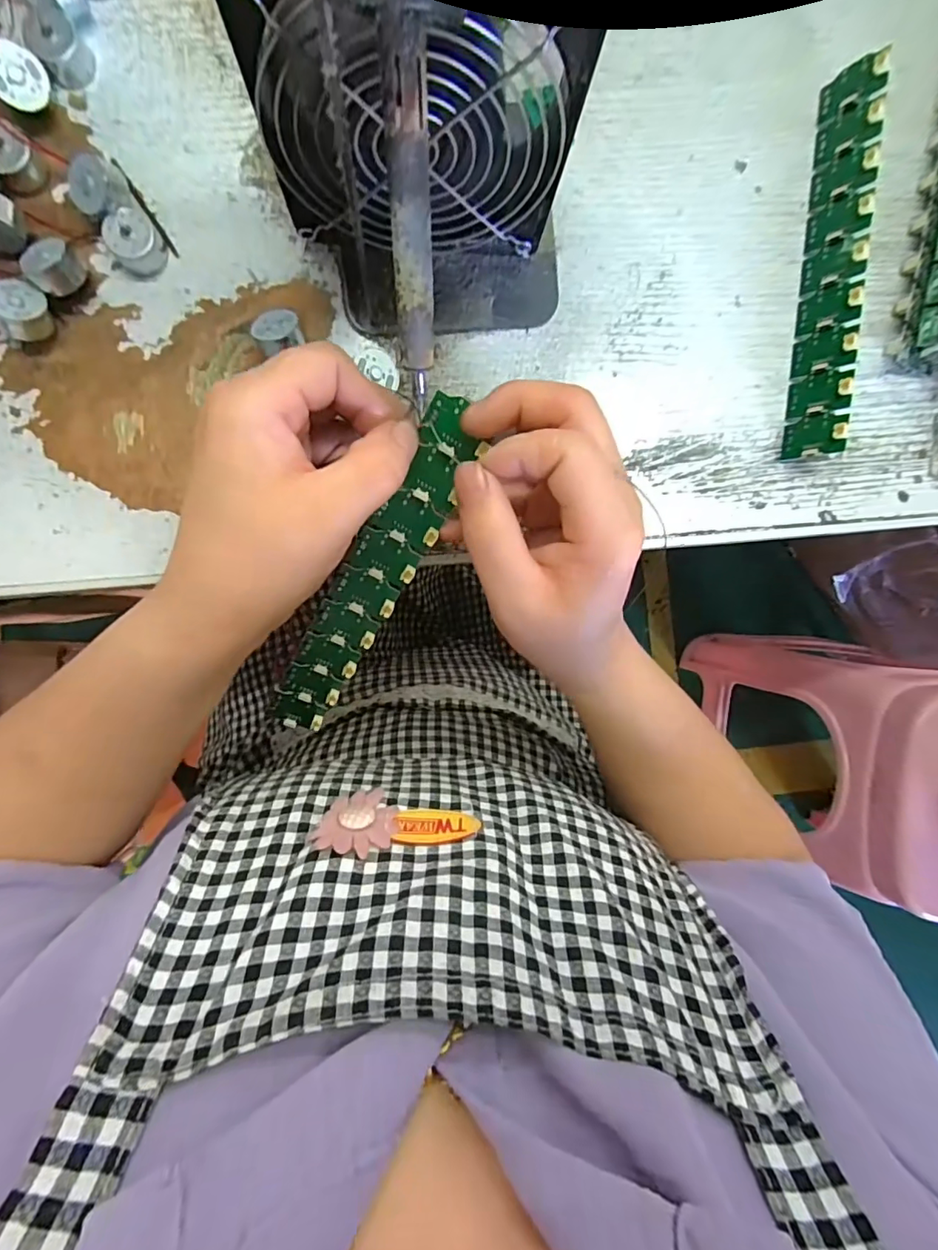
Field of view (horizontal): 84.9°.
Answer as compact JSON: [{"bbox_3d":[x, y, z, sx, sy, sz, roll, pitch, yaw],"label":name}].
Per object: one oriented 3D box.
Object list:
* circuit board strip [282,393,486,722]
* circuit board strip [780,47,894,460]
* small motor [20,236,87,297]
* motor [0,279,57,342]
[{"bbox_3d":[-0.050,-0.016,0.250,0.030,0.008,0.191,32,116,-6],"label":"circuit board strip"},{"bbox_3d":[0.190,-0.186,0.266,0.009,0.031,0.192,2,94,-37],"label":"circuit board strip"},{"bbox_3d":[-0.194,-0.167,0.241,0.021,0.019,0.017,-27,95,-3],"label":"small motor"},{"bbox_3d":[-0.211,-0.146,0.240,0.023,0.015,0.024,32,73,-12],"label":"motor"}]

